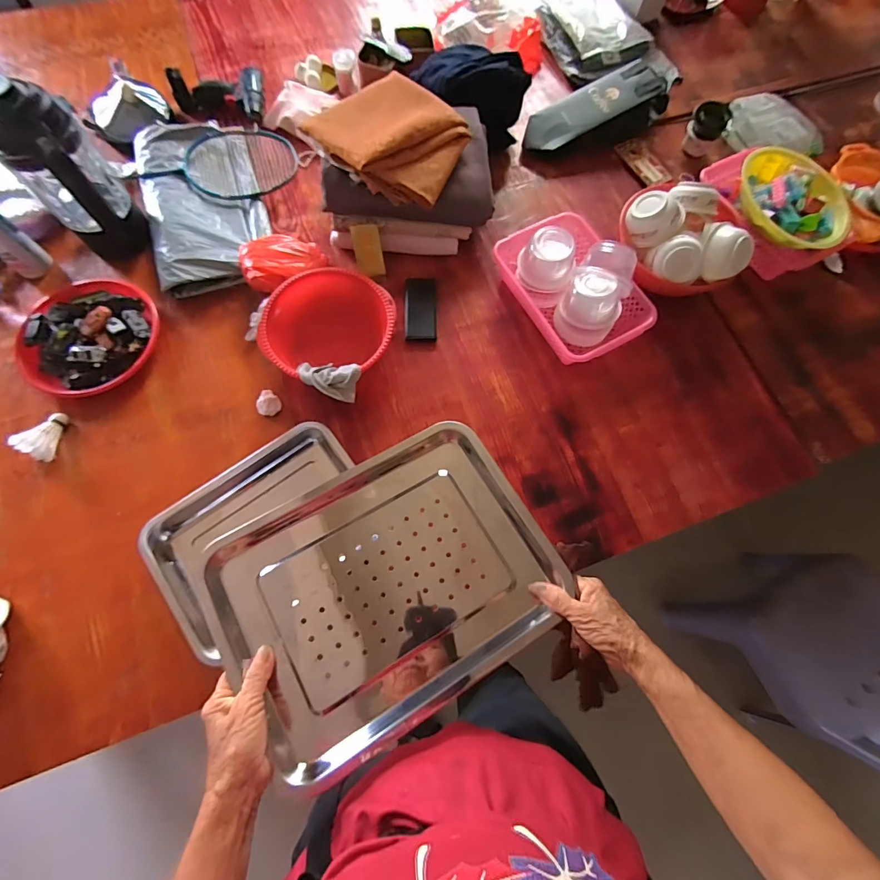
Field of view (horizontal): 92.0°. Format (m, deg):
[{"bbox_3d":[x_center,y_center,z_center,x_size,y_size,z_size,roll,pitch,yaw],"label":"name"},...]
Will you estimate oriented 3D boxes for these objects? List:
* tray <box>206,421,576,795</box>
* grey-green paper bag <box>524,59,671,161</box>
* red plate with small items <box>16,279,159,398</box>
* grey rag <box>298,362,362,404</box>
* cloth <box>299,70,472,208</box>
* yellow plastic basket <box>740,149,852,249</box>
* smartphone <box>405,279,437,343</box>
[{"bbox_3d":[-0.054,0.151,0.468,0.336,0.051,0.271,-29,75,-10],"label":"tray"},{"bbox_3d":[0.387,-0.793,1.021,0.383,0.094,0.127,-26,74,-9],"label":"grey-green paper bag"},{"bbox_3d":[-0.681,-0.206,0.810,0.251,0.046,0.239,0,72,-1],"label":"red plate with small items"},{"bbox_3d":[-0.196,-0.109,0.745,0.106,0.023,0.061,14,71,2],"label":"grey rag"},{"bbox_3d":[-0.086,-0.574,0.801,0.263,0.069,0.248,35,73,9],"label":"cloth"},{"bbox_3d":[0.721,-0.501,0.896,0.200,0.089,0.243,-15,72,-8],"label":"yellow plastic basket"},{"bbox_3d":[-0.040,-0.272,0.875,0.064,0.006,0.148,-1,72,-2],"label":"smartphone"}]

